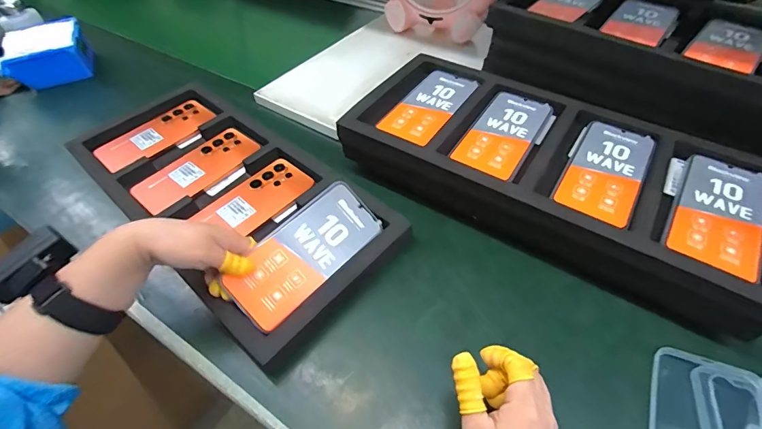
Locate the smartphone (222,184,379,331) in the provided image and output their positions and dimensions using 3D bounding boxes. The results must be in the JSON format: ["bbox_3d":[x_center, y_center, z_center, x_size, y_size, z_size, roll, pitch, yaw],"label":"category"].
[{"bbox_3d":[-0.080,0.040,0.417,0.170,0.004,0.076,-41,91,-23],"label":"smartphone"}]

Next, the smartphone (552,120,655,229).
[{"bbox_3d":[0.261,-0.053,0.446,0.074,0.008,0.173,27,54,22],"label":"smartphone"}]

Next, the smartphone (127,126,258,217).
[{"bbox_3d":[-0.260,-0.064,0.552,0.076,0.012,0.171,34,57,26],"label":"smartphone"}]

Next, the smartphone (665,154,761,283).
[{"bbox_3d":[0.354,-0.004,0.402,0.073,0.012,0.169,28,54,22],"label":"smartphone"}]

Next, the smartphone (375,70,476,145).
[{"bbox_3d":[0.067,-0.152,0.532,0.074,0.008,0.167,26,54,21],"label":"smartphone"}]

